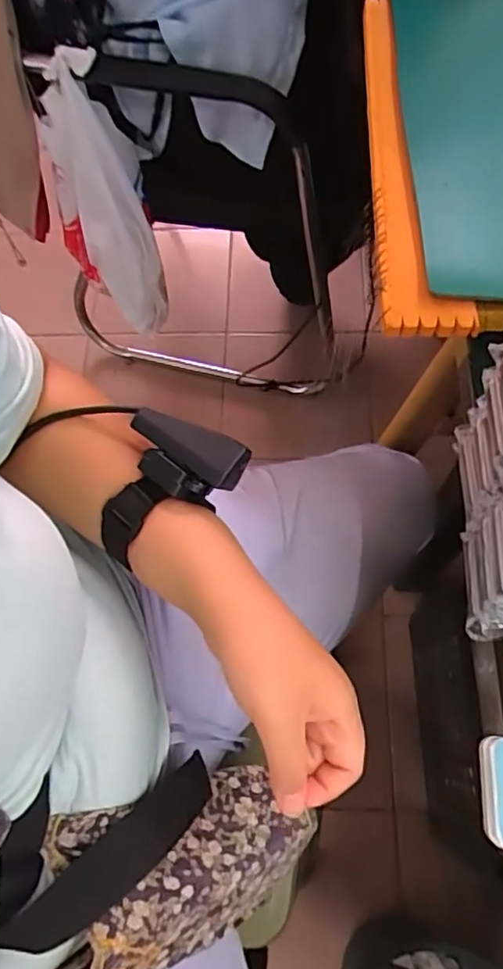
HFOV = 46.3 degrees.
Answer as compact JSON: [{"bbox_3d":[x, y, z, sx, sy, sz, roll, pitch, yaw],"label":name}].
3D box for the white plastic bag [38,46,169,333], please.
[{"bbox_3d":[-0.240,-0.448,0.945,0.148,0.398,0.111,-17,39,-4],"label":"white plastic bag"}]

